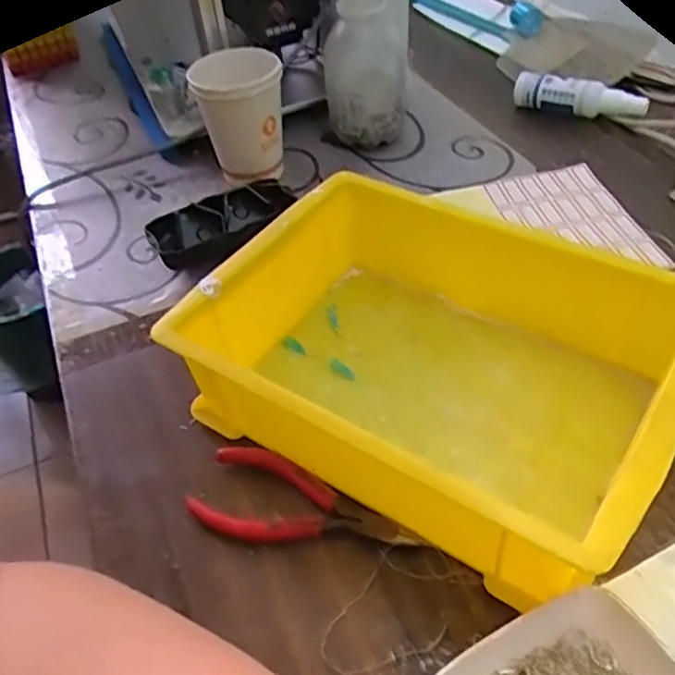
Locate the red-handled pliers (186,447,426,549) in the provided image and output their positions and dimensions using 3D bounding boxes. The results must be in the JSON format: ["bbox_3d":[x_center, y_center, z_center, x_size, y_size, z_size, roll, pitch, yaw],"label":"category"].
[{"bbox_3d":[-0.017,0.089,0.335,0.116,0.018,0.046,13,49,18],"label":"red-handled pliers"}]

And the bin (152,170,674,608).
[{"bbox_3d":[0.056,0.007,0.366,0.249,0.073,0.196,20,51,23],"label":"bin"}]

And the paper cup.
[{"bbox_3d":[-0.079,-0.185,0.543,0.068,0.080,0.066,20,51,24],"label":"paper cup"}]

